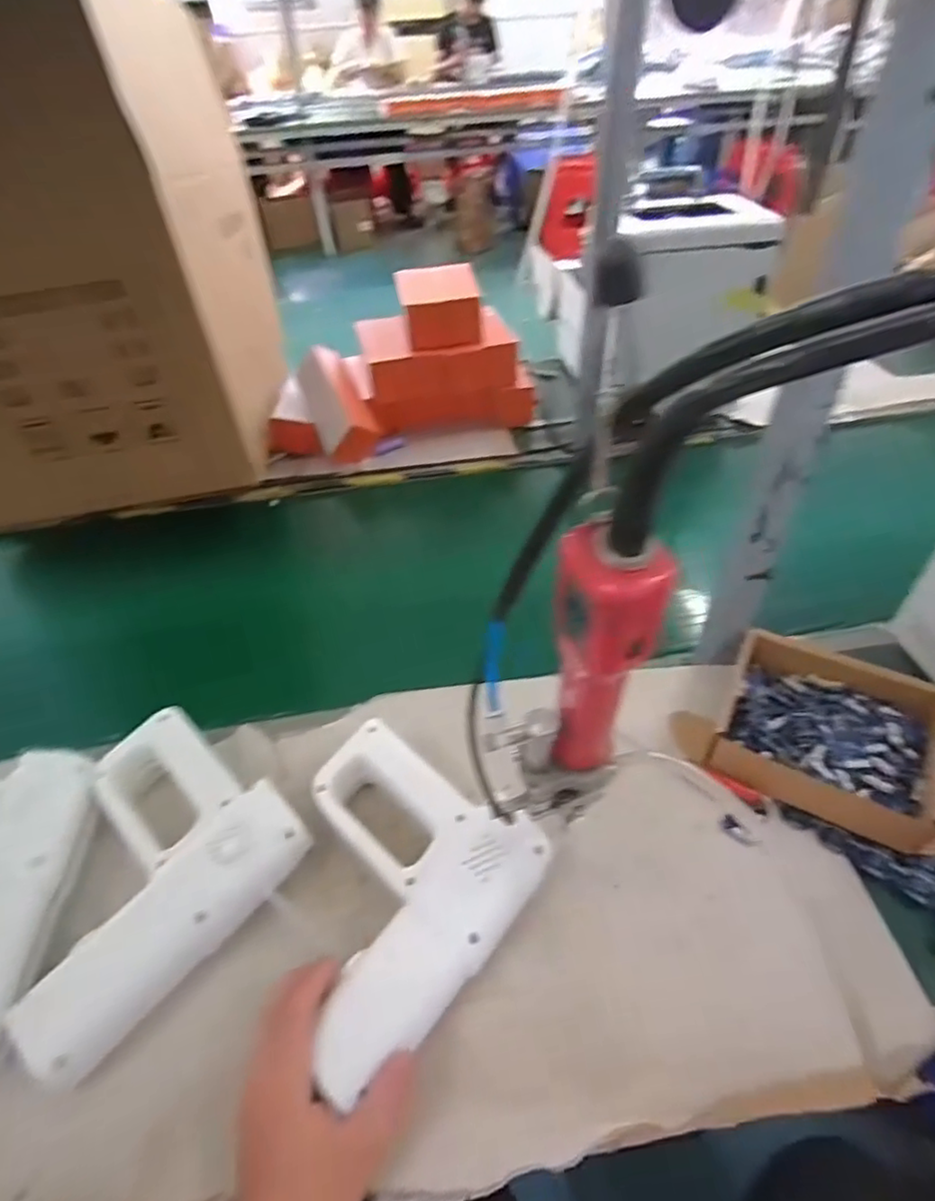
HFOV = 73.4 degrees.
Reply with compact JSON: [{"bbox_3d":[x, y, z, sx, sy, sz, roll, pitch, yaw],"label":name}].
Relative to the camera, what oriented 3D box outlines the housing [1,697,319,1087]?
[{"bbox_3d":[-0.251,0.195,0.465,0.188,0.040,0.203,29,52,28],"label":"housing"}]

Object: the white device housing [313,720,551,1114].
[{"bbox_3d":[-0.066,0.201,0.450,0.178,0.037,0.197,28,52,27],"label":"white device housing"}]

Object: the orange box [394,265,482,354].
[{"bbox_3d":[-0.045,-0.457,0.971,0.120,0.061,0.170,-8,44,-5],"label":"orange box"}]

